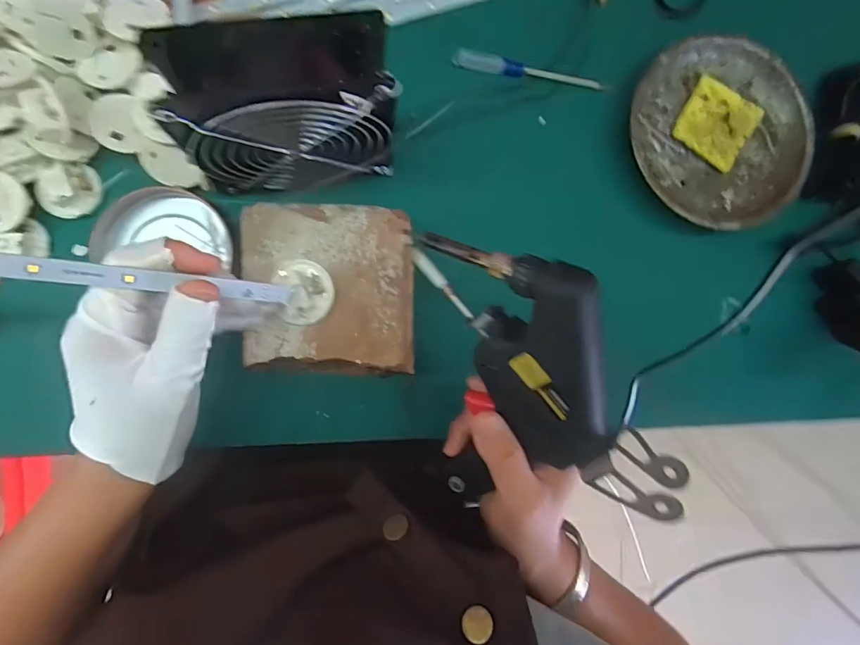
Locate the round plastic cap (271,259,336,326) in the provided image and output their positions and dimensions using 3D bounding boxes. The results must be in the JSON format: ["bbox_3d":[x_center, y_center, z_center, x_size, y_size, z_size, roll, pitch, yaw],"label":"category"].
[{"bbox_3d":[-0.075,-0.018,0.289,0.033,0.018,0.038,4,89,-7],"label":"round plastic cap"}]

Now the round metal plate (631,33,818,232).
[{"bbox_3d":[0.224,-0.145,0.374,0.138,0.023,0.144,0,90,-7],"label":"round metal plate"}]

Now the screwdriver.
[{"bbox_3d":[0.078,-0.192,0.367,0.120,0.009,0.015,7,89,-7],"label":"screwdriver"}]

